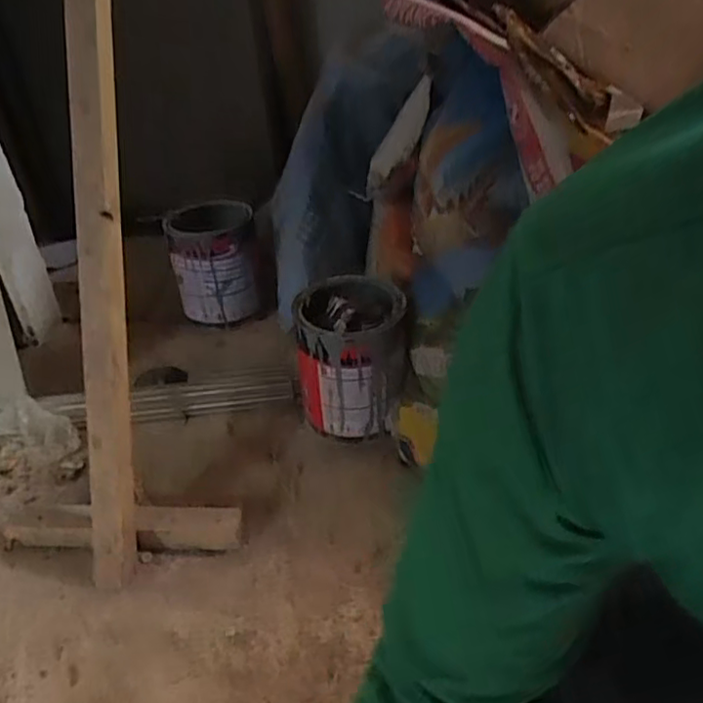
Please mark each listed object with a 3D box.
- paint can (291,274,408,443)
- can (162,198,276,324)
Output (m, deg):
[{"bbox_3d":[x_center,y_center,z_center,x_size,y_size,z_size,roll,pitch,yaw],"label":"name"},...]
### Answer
[{"bbox_3d":[-0.002,0.022,0.983,0.153,0.219,0.164,-1,35,1],"label":"paint can"},{"bbox_3d":[-0.248,-0.161,1.232,0.180,0.219,0.151,-10,35,-10],"label":"can"}]

